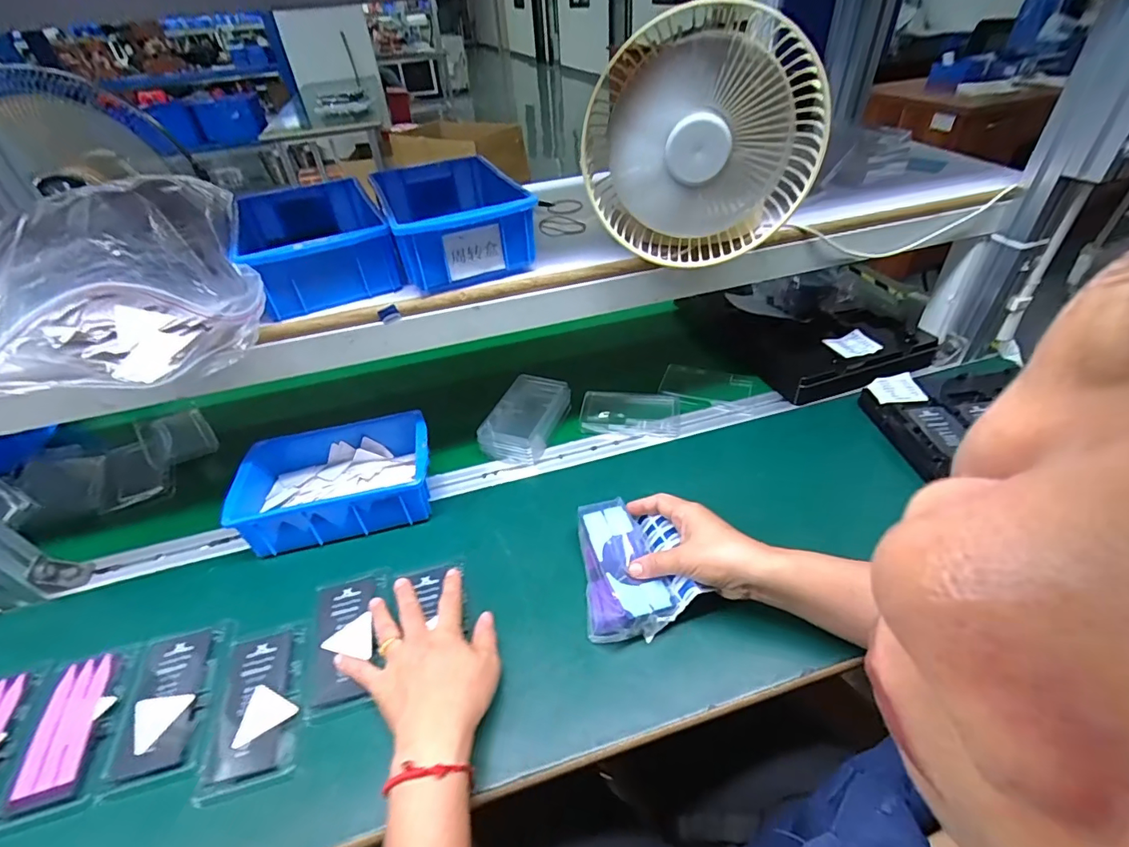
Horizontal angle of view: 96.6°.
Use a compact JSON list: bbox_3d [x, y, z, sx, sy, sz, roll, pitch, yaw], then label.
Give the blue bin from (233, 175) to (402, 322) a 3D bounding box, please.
[{"bbox_3d":[-0.252,-0.181,0.508,0.133,0.061,0.204,-20,42,-17],"label":"blue bin"}]

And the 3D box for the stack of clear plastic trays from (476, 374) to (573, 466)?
[{"bbox_3d":[-0.050,-0.010,0.655,0.075,0.045,0.130,17,45,24],"label":"stack of clear plastic trays"}]

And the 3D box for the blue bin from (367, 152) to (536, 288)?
[{"bbox_3d":[-0.119,-0.217,0.533,0.138,0.067,0.201,-15,41,-11],"label":"blue bin"}]

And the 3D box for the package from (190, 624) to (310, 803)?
[{"bbox_3d":[-0.259,0.236,0.425,0.069,0.014,0.125,-12,41,-8],"label":"package"}]

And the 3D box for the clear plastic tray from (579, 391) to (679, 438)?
[{"bbox_3d":[0.087,-0.015,0.680,0.131,0.021,0.075,3,41,10],"label":"clear plastic tray"}]

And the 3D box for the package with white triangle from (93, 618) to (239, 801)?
[{"bbox_3d":[-0.334,0.234,0.426,0.069,0.004,0.123,-10,40,-6],"label":"package with white triangle"}]

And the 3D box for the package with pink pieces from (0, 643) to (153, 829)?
[{"bbox_3d":[-0.402,0.247,0.413,0.071,0.006,0.122,-11,40,-7],"label":"package with pink pieces"}]

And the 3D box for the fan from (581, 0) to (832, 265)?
[{"bbox_3d":[0.115,-0.237,0.440,0.184,0.192,0.097,-7,40,-2],"label":"fan"}]

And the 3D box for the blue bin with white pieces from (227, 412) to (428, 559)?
[{"bbox_3d":[-0.256,0.063,0.574,0.206,0.061,0.136,-12,41,-8],"label":"blue bin with white pieces"}]

